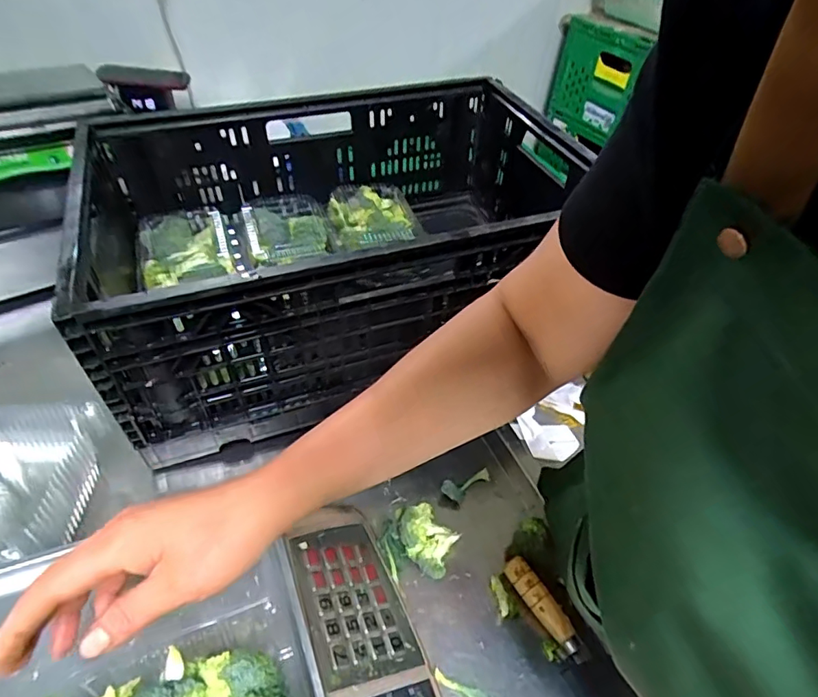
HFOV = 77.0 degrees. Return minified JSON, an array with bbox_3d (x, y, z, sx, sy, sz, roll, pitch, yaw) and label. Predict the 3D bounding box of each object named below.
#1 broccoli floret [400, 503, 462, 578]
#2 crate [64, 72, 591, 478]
[{"bbox_3d":[0.021,0.202,0.543,0.050,0.034,0.070,-27,54,-30],"label":"broccoli floret"},{"bbox_3d":[-0.087,-0.158,0.715,0.619,0.231,0.425,-12,48,-19],"label":"crate"}]

